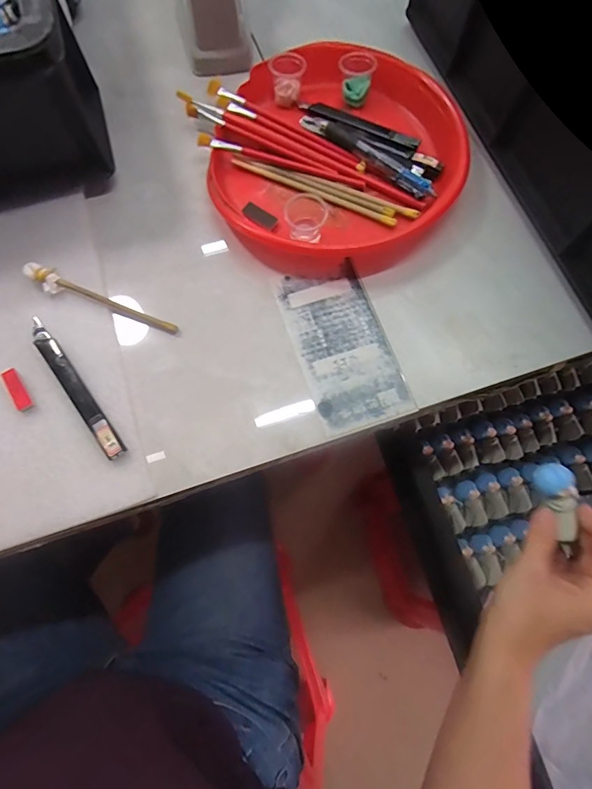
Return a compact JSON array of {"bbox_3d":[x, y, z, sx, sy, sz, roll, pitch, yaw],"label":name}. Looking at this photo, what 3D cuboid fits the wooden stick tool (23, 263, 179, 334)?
[{"bbox_3d":[-0.169,-0.080,0.338,0.138,0.018,0.017,22,72,6],"label":"wooden stick tool"}]

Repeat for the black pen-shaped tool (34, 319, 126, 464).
[{"bbox_3d":[-0.179,-0.007,0.314,0.015,0.010,0.140,-36,76,-12],"label":"black pen-shaped tool"}]

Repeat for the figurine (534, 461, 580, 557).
[{"bbox_3d":[0.211,0.089,0.311,0.023,0.019,0.065,-13,85,-5],"label":"figurine"}]

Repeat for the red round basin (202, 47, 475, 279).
[{"bbox_3d":[0.039,-0.227,0.374,0.223,0.046,0.228,0,71,-1],"label":"red round basin"}]

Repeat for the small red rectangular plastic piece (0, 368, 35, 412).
[{"bbox_3d":[-0.224,-0.004,0.314,0.013,0.006,0.038,-32,75,-11],"label":"small red rectangular plastic piece"}]

